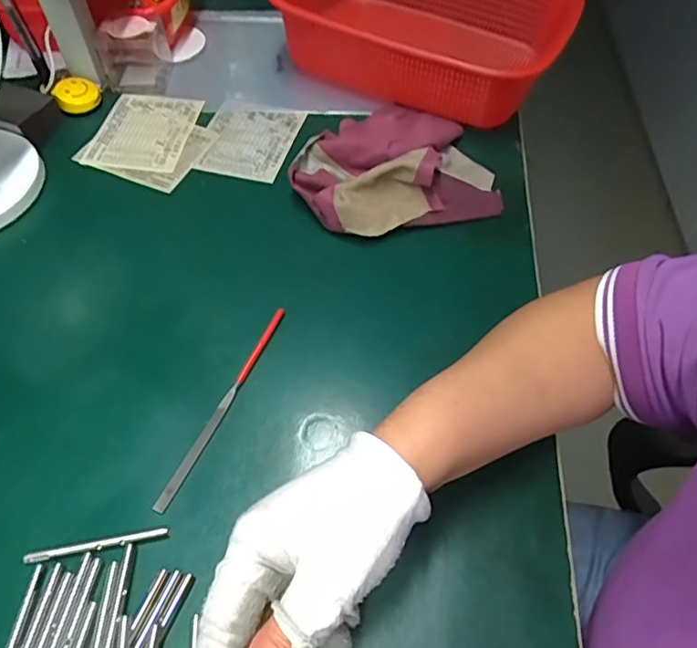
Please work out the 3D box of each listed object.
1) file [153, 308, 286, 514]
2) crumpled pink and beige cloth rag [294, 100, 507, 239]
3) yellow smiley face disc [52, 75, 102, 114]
[{"bbox_3d":[-0.082,0.050,0.360,0.008,0.005,0.158,21,57,13],"label":"file"},{"bbox_3d":[0.034,-0.155,0.481,0.174,0.044,0.169,-12,56,-9],"label":"crumpled pink and beige cloth rag"},{"bbox_3d":[-0.276,-0.233,0.546,0.042,0.014,0.045,0,65,-21],"label":"yellow smiley face disc"}]

